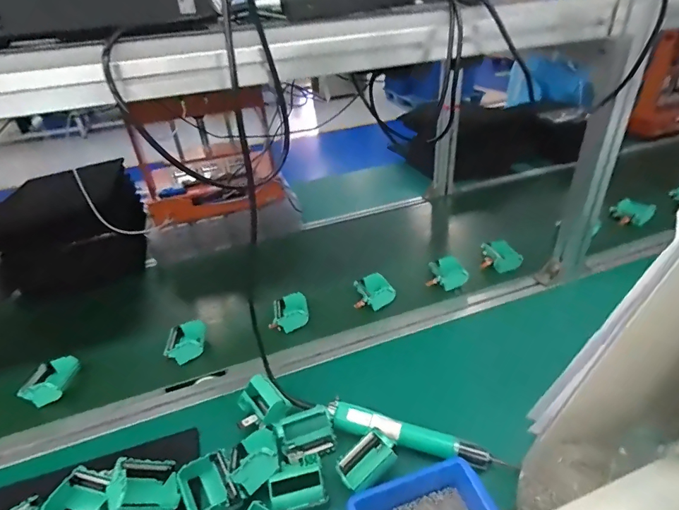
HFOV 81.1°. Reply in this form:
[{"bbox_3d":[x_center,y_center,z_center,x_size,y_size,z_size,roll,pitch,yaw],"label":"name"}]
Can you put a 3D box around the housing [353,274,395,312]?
[{"bbox_3d":[0.067,0.071,0.788,0.073,0.042,0.066,-7,33,-3],"label":"housing"}]

